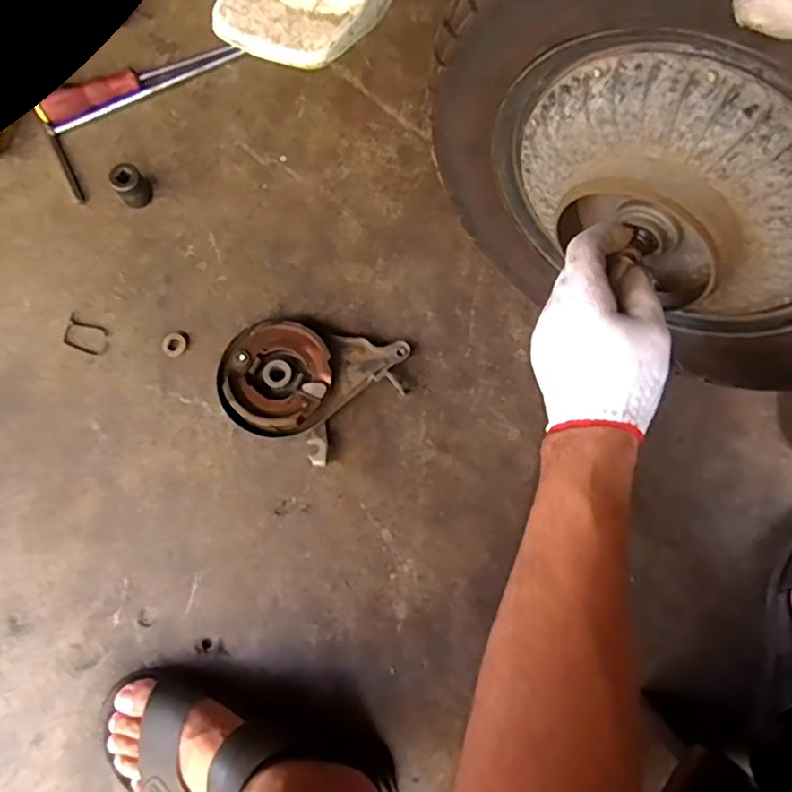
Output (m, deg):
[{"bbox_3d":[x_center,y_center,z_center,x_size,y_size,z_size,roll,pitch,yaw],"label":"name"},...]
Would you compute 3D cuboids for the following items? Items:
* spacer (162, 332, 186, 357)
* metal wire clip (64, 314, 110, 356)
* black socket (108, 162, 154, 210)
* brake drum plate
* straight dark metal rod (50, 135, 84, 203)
[{"bbox_3d":[-0.230,-0.053,0.614,0.023,0.006,0.024,0,76,0],"label":"spacer"},{"bbox_3d":[-0.319,-0.062,0.610,0.051,0.004,0.032,23,77,6],"label":"metal wire clip"},{"bbox_3d":[-0.280,-0.223,0.631,0.032,0.034,0.034,0,76,0],"label":"black socket"},{"bbox_3d":[-0.087,-0.010,0.587,0.170,0.031,0.127,14,76,4],"label":"brake drum plate"},{"bbox_3d":[-0.361,-0.250,0.653,0.008,0.005,0.092,-26,77,-6],"label":"straight dark metal rod"}]

